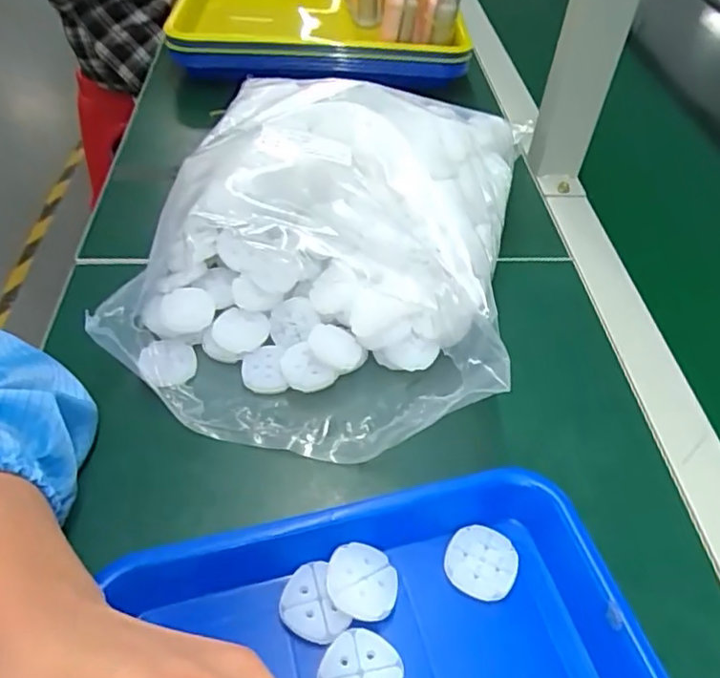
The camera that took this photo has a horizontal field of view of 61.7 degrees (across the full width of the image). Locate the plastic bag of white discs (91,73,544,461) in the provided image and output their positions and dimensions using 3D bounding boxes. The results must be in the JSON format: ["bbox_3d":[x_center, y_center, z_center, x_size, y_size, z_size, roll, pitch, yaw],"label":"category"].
[{"bbox_3d":[-0.014,-0.085,0.440,0.234,0.121,0.331,11,47,10],"label":"plastic bag of white discs"}]

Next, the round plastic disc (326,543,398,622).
[{"bbox_3d":[0.001,0.117,0.293,0.034,0.004,0.034,10,50,-12],"label":"round plastic disc"}]

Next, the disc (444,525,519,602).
[{"bbox_3d":[0.062,0.114,0.308,0.035,0.006,0.035,-3,55,4],"label":"disc"}]

